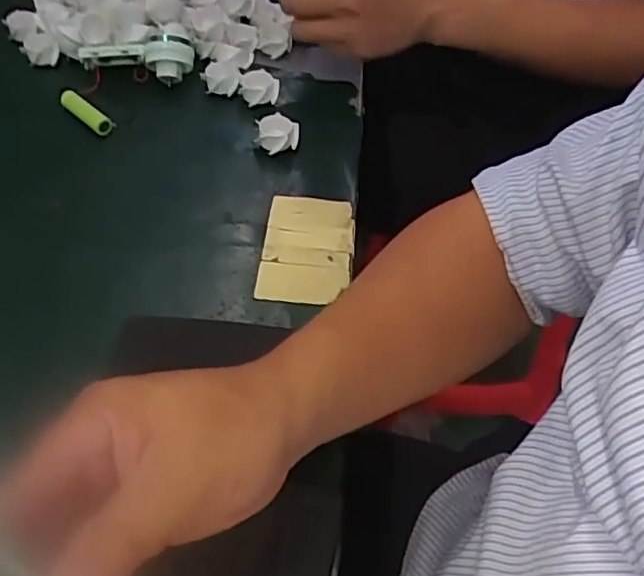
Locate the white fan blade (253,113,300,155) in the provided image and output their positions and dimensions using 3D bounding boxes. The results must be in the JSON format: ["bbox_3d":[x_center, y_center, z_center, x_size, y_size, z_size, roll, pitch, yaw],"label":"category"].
[{"bbox_3d":[-0.034,-0.117,0.480,0.031,0.018,0.031,-1,52,-1],"label":"white fan blade"}]

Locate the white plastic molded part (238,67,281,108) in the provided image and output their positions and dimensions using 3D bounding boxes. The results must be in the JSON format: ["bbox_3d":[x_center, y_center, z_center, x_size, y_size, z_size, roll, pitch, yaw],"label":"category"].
[{"bbox_3d":[-0.051,-0.161,0.513,0.031,0.018,0.031,-1,52,-1],"label":"white plastic molded part"}]

